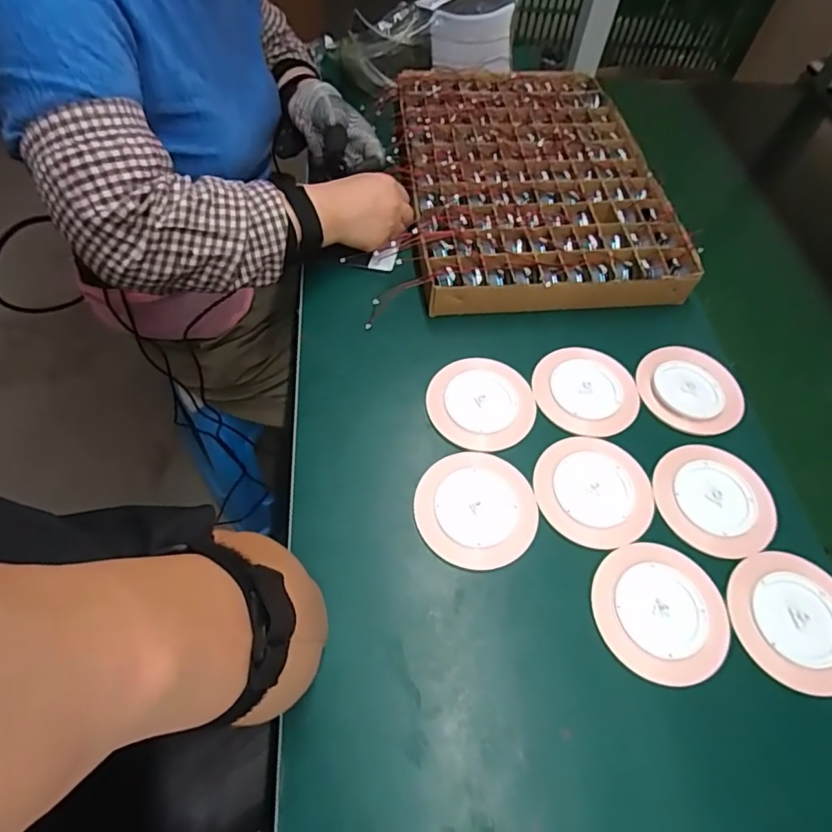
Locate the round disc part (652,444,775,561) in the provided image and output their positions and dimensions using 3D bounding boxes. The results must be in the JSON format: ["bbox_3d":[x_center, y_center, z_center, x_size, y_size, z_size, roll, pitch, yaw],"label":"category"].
[{"bbox_3d":[0.255,0.069,0.442,0.094,0.006,0.098,2,58,-2],"label":"round disc part"}]

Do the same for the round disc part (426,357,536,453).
[{"bbox_3d":[0.062,-0.014,0.485,0.095,0.006,0.100,2,58,-2],"label":"round disc part"}]

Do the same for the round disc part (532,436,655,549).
[{"bbox_3d":[0.153,0.061,0.442,0.097,0.006,0.098,2,58,-2],"label":"round disc part"}]

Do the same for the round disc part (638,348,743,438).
[{"bbox_3d":[0.263,-0.027,0.500,0.089,0.015,0.098,-7,59,-8],"label":"round disc part"}]

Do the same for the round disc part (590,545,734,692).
[{"bbox_3d":[0.186,0.147,0.392,0.097,0.004,0.098,2,58,-2],"label":"round disc part"}]

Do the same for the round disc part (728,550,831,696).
[{"bbox_3d":[0.290,0.154,0.393,0.093,0.006,0.098,2,58,-2],"label":"round disc part"}]

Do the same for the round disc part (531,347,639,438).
[{"bbox_3d":[0.163,-0.026,0.498,0.096,0.006,0.098,2,58,-2],"label":"round disc part"}]

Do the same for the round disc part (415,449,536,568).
[{"bbox_3d":[0.050,0.075,0.430,0.097,0.008,0.099,2,58,-2],"label":"round disc part"}]

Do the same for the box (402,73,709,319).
[{"bbox_3d":[0.133,-0.297,0.641,0.303,0.050,0.416,-3,58,-5],"label":"box"}]

